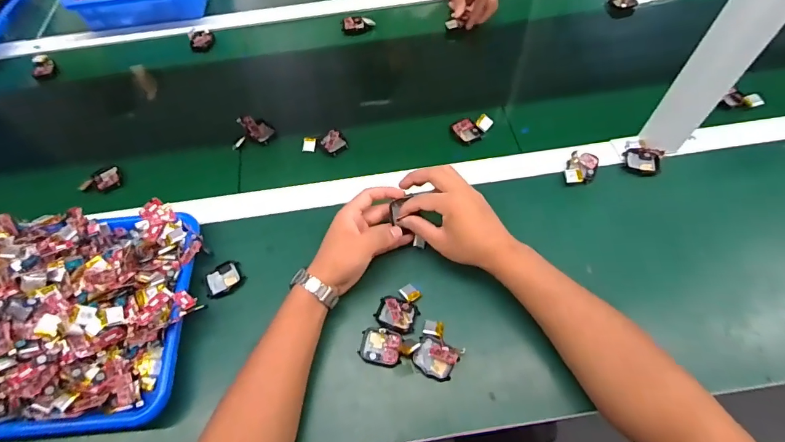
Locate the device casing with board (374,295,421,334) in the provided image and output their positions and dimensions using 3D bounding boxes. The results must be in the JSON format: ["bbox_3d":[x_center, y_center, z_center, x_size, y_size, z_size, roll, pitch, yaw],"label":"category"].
[{"bbox_3d":[0.006,0.108,0.477,0.046,0.013,0.040,17,63,13],"label":"device casing with board"}]

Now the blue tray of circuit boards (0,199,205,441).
[{"bbox_3d":[-0.403,0.098,0.458,0.334,0.071,0.255,-6,60,0],"label":"blue tray of circuit boards"}]

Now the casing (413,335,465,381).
[{"bbox_3d":[0.047,0.151,0.450,0.046,0.016,0.038,28,65,18],"label":"casing"}]

